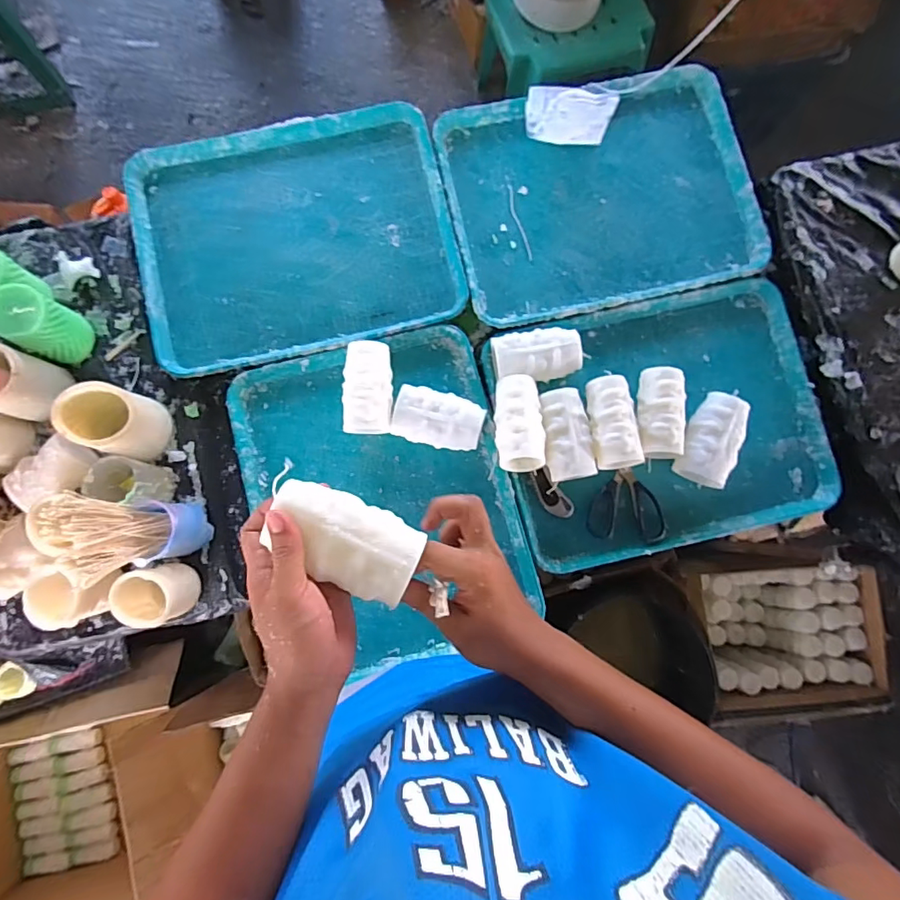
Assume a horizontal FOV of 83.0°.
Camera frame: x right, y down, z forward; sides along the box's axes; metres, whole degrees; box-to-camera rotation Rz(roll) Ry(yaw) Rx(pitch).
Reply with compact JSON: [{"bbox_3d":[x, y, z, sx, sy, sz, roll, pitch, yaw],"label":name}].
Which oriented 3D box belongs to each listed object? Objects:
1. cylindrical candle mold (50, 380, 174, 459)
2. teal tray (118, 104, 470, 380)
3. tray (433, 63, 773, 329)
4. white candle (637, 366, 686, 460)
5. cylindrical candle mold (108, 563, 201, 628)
[{"bbox_3d":[-0.417,-0.036,0.640,0.078,0.104,0.076,0,82,-2],"label":"cylindrical candle mold"},{"bbox_3d":[-0.221,-0.306,0.736,0.434,0.023,0.340,-12,83,-3],"label":"teal tray"},{"bbox_3d":[0.219,-0.374,0.750,0.427,0.031,0.339,-12,83,-3],"label":"tray"},{"bbox_3d":[0.284,-0.051,0.689,0.054,0.052,0.117,5,82,-1],"label":"white candle"},{"bbox_3d":[-0.359,0.177,0.626,0.062,0.079,0.067,0,82,-2],"label":"cylindrical candle mold"}]

